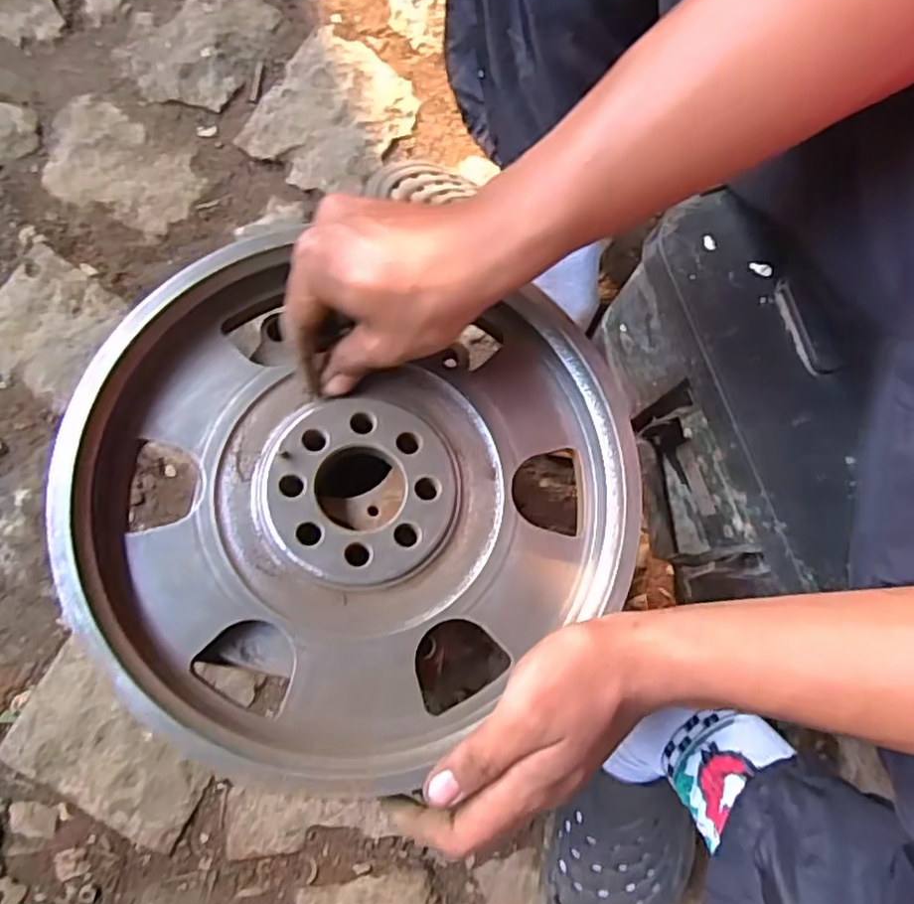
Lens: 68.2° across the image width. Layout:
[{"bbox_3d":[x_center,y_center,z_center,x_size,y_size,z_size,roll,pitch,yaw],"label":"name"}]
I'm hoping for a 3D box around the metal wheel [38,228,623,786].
[{"bbox_3d":[-0.055,0.027,0.373,0.293,0.055,0.275,0,78,-1],"label":"metal wheel"}]

